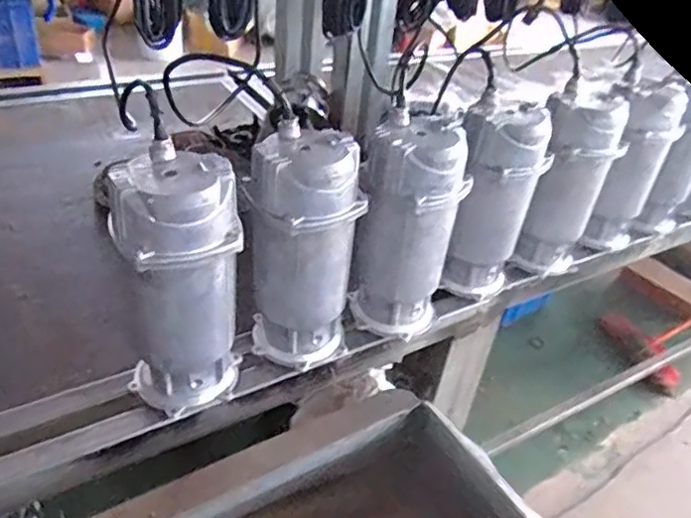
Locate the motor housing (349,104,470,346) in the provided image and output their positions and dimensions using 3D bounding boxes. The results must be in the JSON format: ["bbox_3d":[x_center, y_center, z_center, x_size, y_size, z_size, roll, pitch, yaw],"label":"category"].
[{"bbox_3d":[0.080,-0.028,0.821,0.124,0.293,0.124,11,36,6],"label":"motor housing"}]

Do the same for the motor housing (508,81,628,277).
[{"bbox_3d":[0.366,-0.126,0.994,0.122,0.301,0.122,5,35,-3],"label":"motor housing"}]

